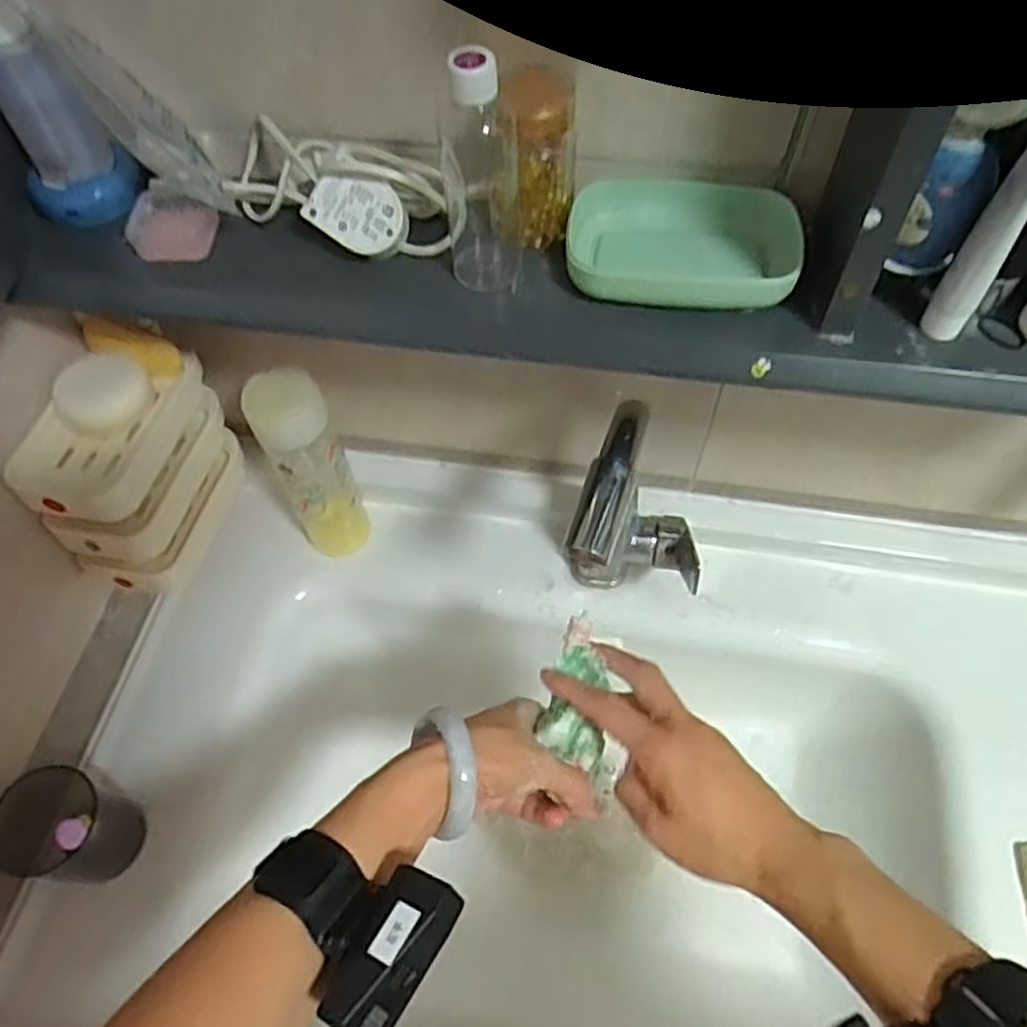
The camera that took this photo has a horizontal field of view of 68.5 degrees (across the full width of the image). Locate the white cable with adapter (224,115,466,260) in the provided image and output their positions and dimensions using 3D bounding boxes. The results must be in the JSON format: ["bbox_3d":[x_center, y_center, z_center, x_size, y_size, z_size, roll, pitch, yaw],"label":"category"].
[{"bbox_3d":[-0.103,-0.189,0.443,0.159,0.040,0.066,18,61,13],"label":"white cable with adapter"}]

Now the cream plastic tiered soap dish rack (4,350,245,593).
[{"bbox_3d":[-0.287,-0.032,0.580,0.082,0.140,0.148,12,60,9],"label":"cream plastic tiered soap dish rack"}]

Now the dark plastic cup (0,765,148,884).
[{"bbox_3d":[-0.320,0.230,0.546,0.065,0.080,0.071,-1,59,2],"label":"dark plastic cup"}]

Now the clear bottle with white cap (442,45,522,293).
[{"bbox_3d":[-0.016,-0.177,0.396,0.039,0.128,0.033,-4,59,0],"label":"clear bottle with white cap"}]

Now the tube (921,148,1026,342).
[{"bbox_3d":[0.226,-0.129,0.355,0.021,0.105,0.028,32,65,19],"label":"tube"}]

